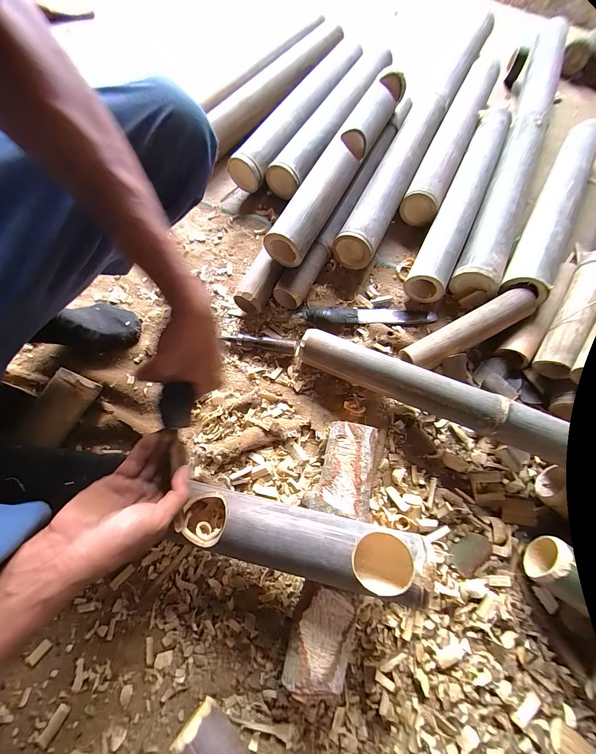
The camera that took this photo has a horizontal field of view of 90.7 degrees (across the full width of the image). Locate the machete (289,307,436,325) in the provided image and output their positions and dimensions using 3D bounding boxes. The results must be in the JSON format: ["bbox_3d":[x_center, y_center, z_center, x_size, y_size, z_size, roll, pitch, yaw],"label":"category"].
[{"bbox_3d":[0.132,-0.122,0.569,0.272,0.020,0.036,0,69,0],"label":"machete"}]

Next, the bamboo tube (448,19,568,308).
[{"bbox_3d":[0.494,-0.477,0.672,0.106,0.090,0.749,24,71,9],"label":"bamboo tube"}]

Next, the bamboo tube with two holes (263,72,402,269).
[{"bbox_3d":[0.090,-0.421,0.590,0.073,0.084,0.495,28,72,10],"label":"bamboo tube with two holes"}]

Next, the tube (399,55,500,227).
[{"bbox_3d":[0.383,-0.596,0.720,0.077,0.077,0.579,25,71,9],"label":"tube"}]

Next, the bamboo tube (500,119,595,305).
[{"bbox_3d":[0.537,-0.361,0.602,0.073,0.062,0.541,30,72,11],"label":"bamboo tube"}]

